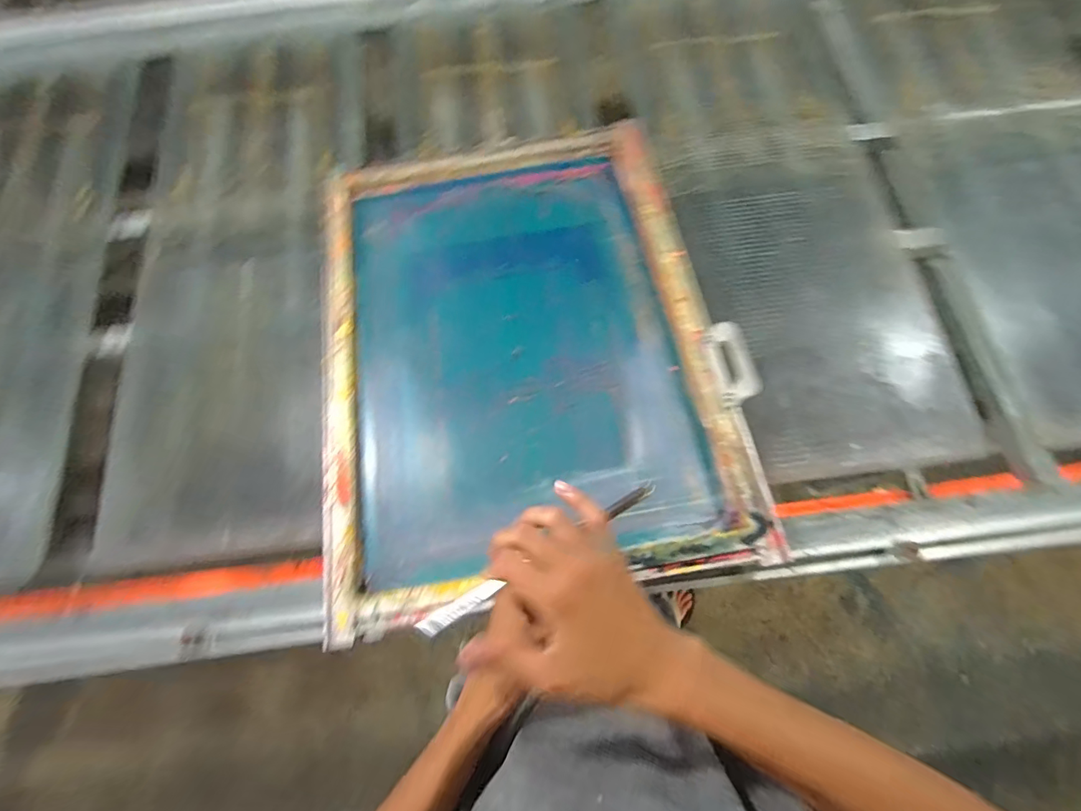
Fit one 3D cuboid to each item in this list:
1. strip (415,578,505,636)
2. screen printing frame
[{"bbox_3d":[-0.058,0.144,0.343,0.060,0.006,0.012,-30,71,-5],"label":"strip"},{"bbox_3d":[-0.035,-0.115,0.764,0.597,0.051,0.799,-9,69,-2],"label":"screen printing frame"}]

